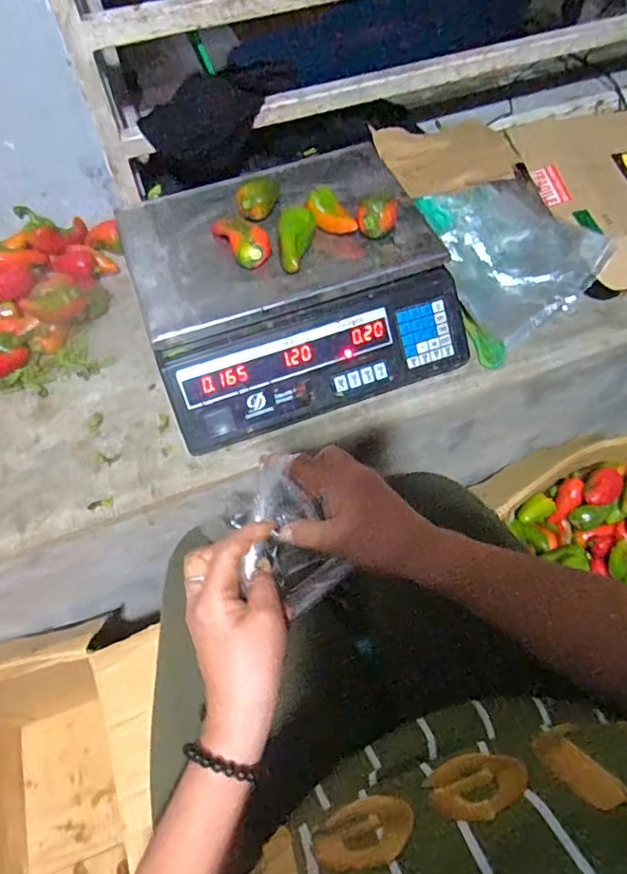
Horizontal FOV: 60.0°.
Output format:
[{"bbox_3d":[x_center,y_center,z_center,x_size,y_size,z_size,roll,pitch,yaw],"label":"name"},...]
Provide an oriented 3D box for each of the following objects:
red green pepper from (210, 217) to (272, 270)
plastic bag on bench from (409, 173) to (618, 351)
[{"bbox_3d":[-0.080,-0.219,0.591,0.039,0.046,0.084,-31,64,-15],"label":"red green pepper"},{"bbox_3d":[0.245,-0.245,0.704,0.176,0.051,0.242,-22,62,-10],"label":"plastic bag on bench"}]

